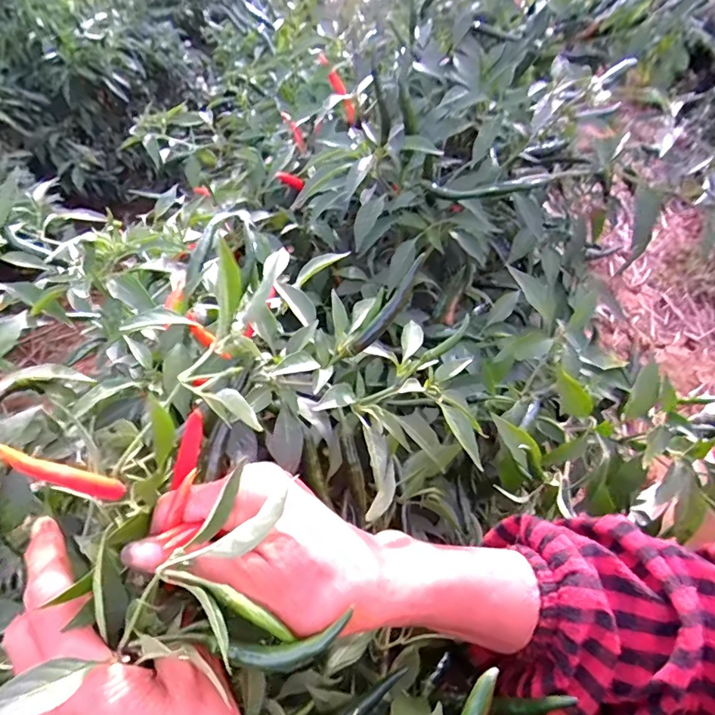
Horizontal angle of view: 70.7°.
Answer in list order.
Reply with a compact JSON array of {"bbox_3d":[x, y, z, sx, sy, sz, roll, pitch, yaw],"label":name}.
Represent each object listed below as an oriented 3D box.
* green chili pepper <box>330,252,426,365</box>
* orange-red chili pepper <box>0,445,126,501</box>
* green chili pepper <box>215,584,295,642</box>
[{"bbox_3d":[0.014,-0.024,0.289,0.081,0.007,0.011,-51,46,15],"label":"green chili pepper"},{"bbox_3d":[-0.127,0.050,0.218,0.006,0.057,0.011,-39,46,9],"label":"orange-red chili pepper"},{"bbox_3d":[-0.044,0.110,0.214,0.038,0.004,0.005,33,49,-1],"label":"green chili pepper"}]

